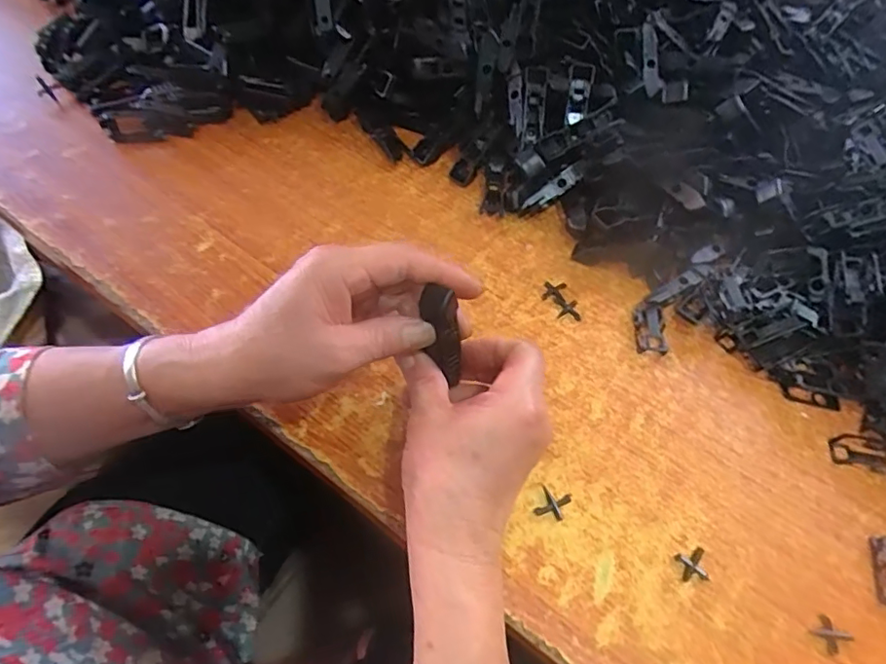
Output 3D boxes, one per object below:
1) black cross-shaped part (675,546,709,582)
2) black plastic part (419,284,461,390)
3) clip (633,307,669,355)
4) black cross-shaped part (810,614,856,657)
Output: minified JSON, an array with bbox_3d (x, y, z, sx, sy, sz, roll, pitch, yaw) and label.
[{"bbox_3d":[0.142,0.132,0.315,0.017,0.004,0.017,0,58,-4],"label":"black cross-shaped part"},{"bbox_3d":[0.000,0.005,0.319,0.018,0.066,0.013,-24,36,-18],"label":"black plastic part"},{"bbox_3d":[0.147,-0.001,0.393,0.018,0.012,0.035,5,57,-1],"label":"clip"},{"bbox_3d":[0.210,0.164,0.298,0.016,0.004,0.017,-35,66,-23],"label":"black cross-shaped part"}]

